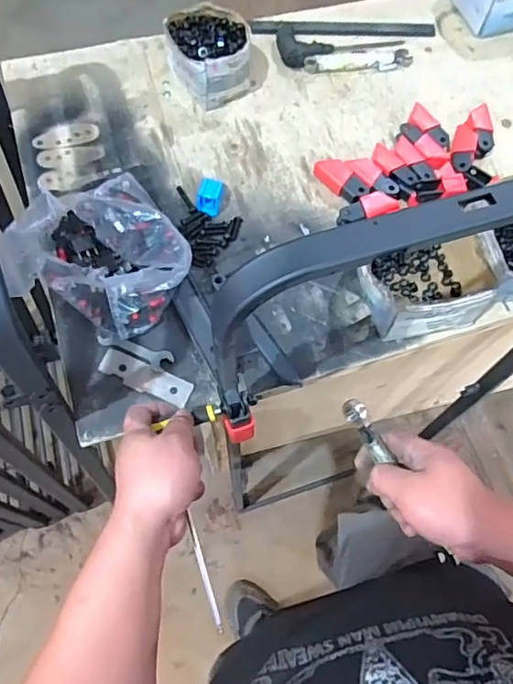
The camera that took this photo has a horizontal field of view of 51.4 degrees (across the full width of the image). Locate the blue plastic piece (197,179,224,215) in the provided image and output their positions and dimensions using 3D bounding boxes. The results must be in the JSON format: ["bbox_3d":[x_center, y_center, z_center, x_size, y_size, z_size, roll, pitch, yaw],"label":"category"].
[{"bbox_3d":[-0.065,-0.200,0.741,0.031,0.035,0.039,10,69,1],"label":"blue plastic piece"}]

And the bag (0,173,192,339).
[{"bbox_3d":[-0.175,-0.132,0.667,0.192,0.115,0.219,14,69,3],"label":"bag"}]

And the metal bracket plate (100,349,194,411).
[{"bbox_3d":[-0.136,0.044,0.654,0.117,0.005,0.033,24,70,6],"label":"metal bracket plate"}]

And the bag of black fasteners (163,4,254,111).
[{"bbox_3d":[-0.066,-0.435,0.804,0.114,0.076,0.131,-25,72,-12],"label":"bag of black fasteners"}]

